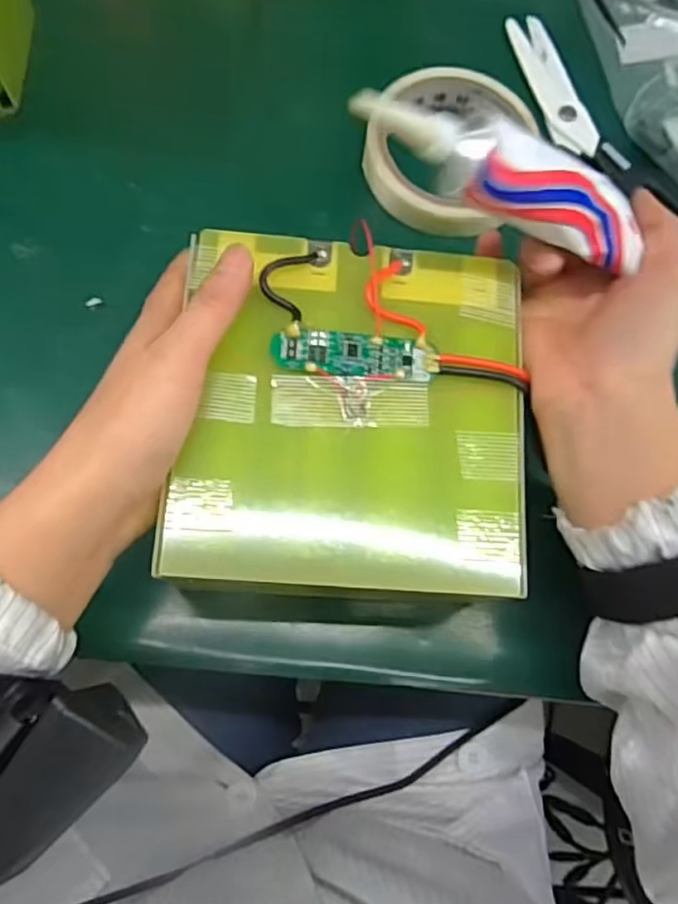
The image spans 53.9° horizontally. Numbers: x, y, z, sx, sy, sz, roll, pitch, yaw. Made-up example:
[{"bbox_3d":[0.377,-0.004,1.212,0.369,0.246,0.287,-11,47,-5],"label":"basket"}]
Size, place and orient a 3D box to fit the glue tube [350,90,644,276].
[{"bbox_3d":[0.066,-0.101,0.243,0.133,0.020,0.031,13,80,-27],"label":"glue tube"}]

